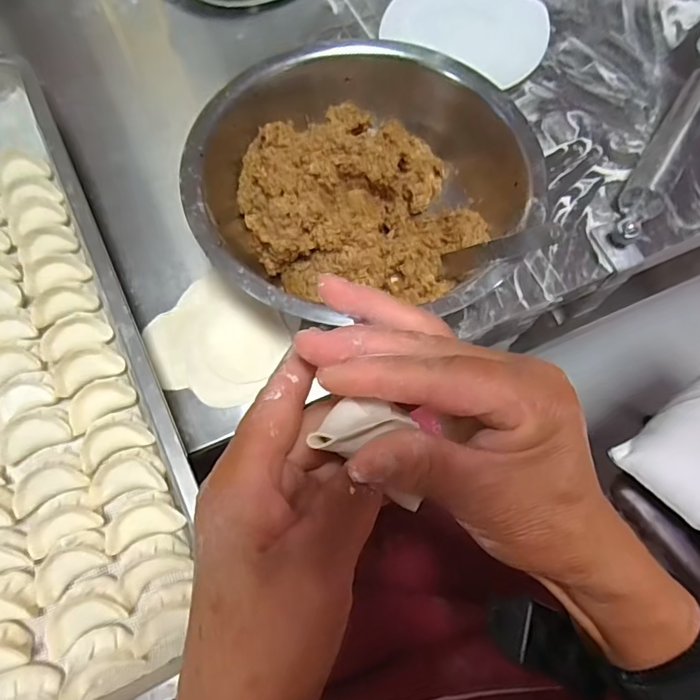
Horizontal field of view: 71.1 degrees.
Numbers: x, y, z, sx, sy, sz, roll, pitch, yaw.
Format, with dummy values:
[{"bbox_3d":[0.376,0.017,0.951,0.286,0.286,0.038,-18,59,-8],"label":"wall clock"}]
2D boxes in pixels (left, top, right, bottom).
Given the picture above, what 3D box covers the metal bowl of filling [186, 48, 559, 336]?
[{"bbox_3d":[0.012,-0.141,0.427,0.274,0.087,0.246,8,67,1],"label":"metal bowl of filling"}]

